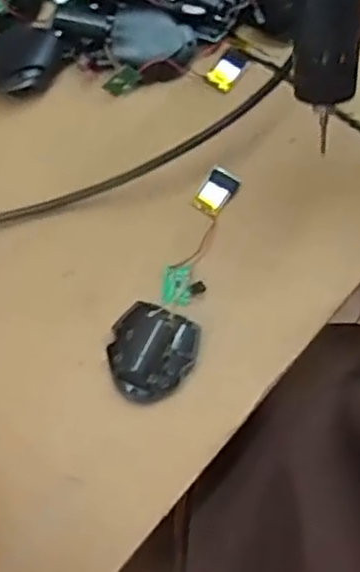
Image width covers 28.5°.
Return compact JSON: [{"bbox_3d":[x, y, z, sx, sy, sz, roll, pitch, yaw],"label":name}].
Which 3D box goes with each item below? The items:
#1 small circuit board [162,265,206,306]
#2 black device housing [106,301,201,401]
[{"bbox_3d":[0.003,-0.001,0.465,0.028,0.006,0.026,1,79,15],"label":"small circuit board"},{"bbox_3d":[-0.017,0.041,0.443,0.052,0.024,0.057,18,71,5],"label":"black device housing"}]

